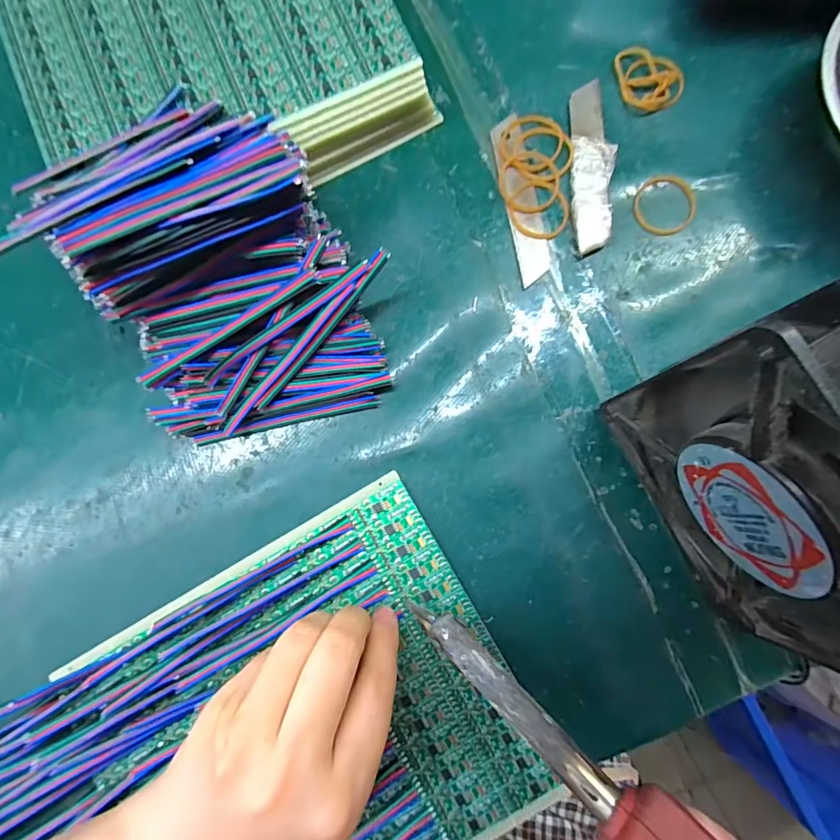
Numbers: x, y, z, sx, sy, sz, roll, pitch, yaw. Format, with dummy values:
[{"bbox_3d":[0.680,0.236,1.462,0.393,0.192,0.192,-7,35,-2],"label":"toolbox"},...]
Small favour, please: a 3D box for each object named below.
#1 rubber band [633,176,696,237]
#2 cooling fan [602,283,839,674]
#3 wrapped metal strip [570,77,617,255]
[{"bbox_3d":[0.131,-0.115,0.246,0.033,0.004,0.032,0,83,2],"label":"rubber band"},{"bbox_3d":[0.133,0.028,0.166,0.041,0.122,0.119,-27,83,-1],"label":"cooling fan"},{"bbox_3d":[0.093,-0.138,0.247,0.021,0.008,0.099,3,83,3],"label":"wrapped metal strip"}]

